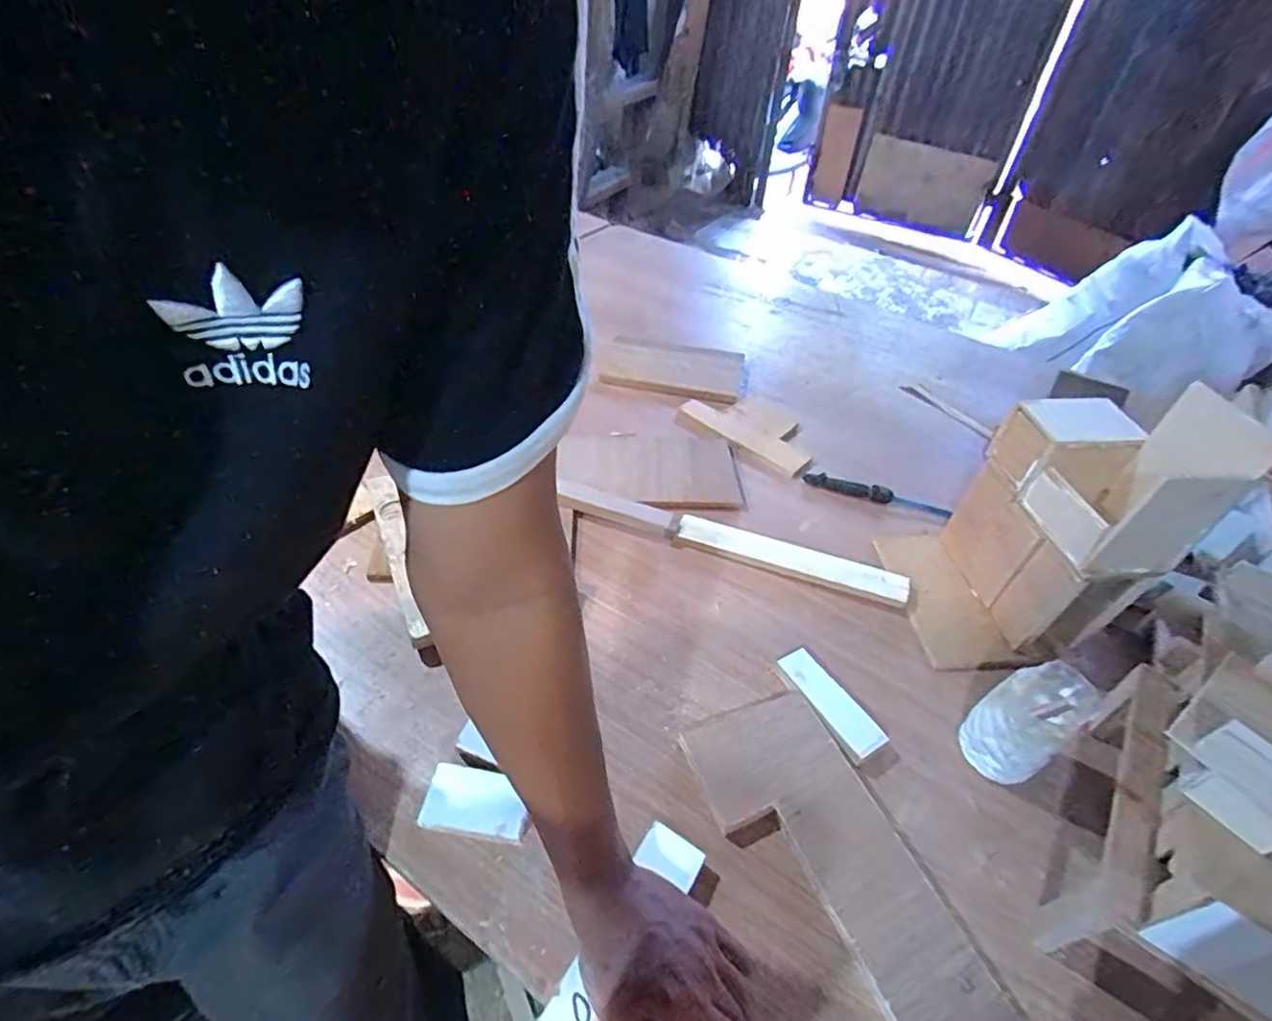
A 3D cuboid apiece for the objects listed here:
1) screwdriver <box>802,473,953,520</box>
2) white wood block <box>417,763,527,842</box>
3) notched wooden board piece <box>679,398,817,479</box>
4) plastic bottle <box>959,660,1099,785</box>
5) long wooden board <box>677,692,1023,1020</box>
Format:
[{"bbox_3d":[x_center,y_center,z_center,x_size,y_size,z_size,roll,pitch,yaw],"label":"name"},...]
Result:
[{"bbox_3d":[0.307,-0.023,0.796,0.177,0.027,0.030,22,47,17],"label":"screwdriver"},{"bbox_3d":[-0.127,0.234,0.492,0.080,0.022,0.047,9,44,4],"label":"white wood block"},{"bbox_3d":[0.176,-0.120,0.903,0.114,0.011,0.205,-33,56,-32],"label":"notched wooden board piece"},{"bbox_3d":[0.334,0.182,0.537,0.069,0.101,0.065,-26,52,-28],"label":"plastic bottle"},{"bbox_3d":[0.156,0.278,0.473,0.121,0.023,0.291,-16,48,-21],"label":"long wooden board"}]

